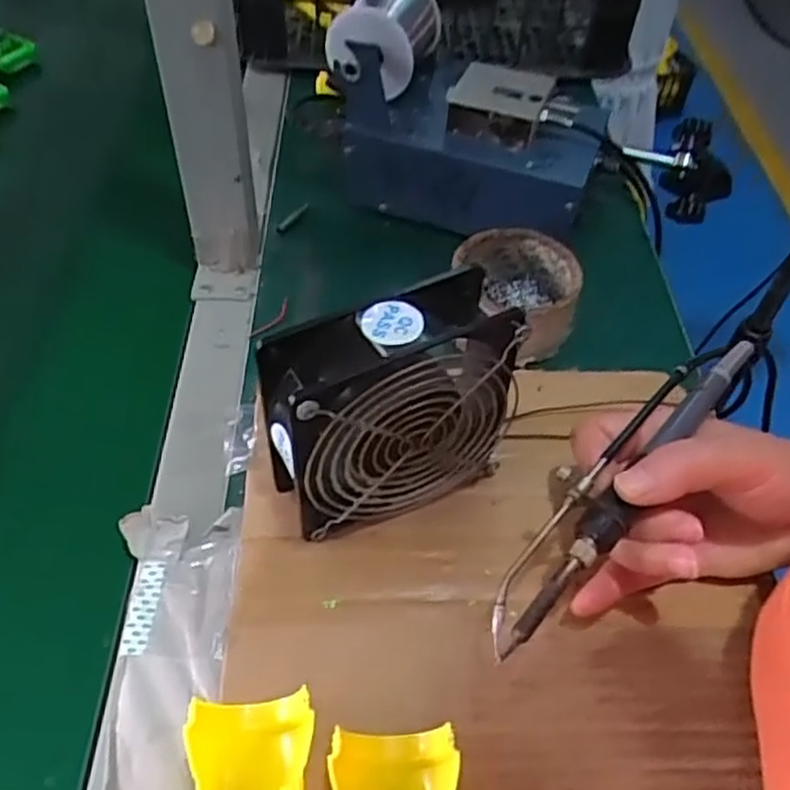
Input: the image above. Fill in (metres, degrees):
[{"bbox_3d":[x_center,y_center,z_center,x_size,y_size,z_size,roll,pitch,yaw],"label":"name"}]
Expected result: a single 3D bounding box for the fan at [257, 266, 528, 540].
[{"bbox_3d":[-0.001,0.011,0.375,0.116,0.123,0.044,-22,53,-18],"label":"fan"}]

